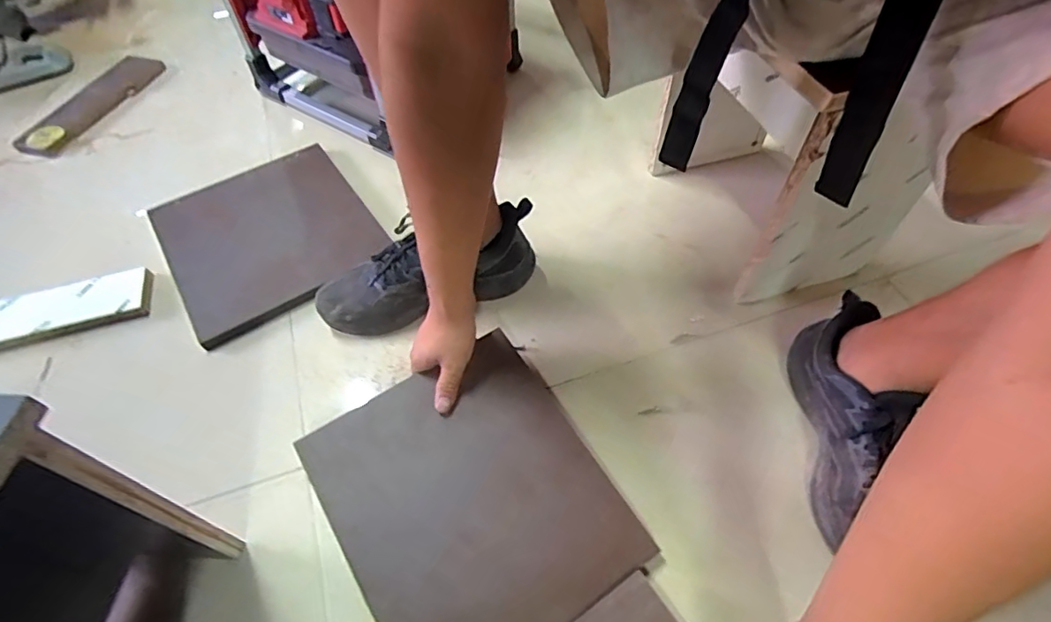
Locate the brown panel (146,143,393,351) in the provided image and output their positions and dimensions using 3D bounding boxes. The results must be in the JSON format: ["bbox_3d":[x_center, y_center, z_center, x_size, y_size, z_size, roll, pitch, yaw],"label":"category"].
[{"bbox_3d":[-0.389,-0.120,0.810,0.280,0.030,0.308,-30,59,-19],"label":"brown panel"}]

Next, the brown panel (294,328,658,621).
[{"bbox_3d":[-0.056,0.193,0.553,0.257,0.016,0.293,-30,65,-17],"label":"brown panel"}]

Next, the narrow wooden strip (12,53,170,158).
[{"bbox_3d":[-0.847,-0.418,1.045,0.120,0.018,0.319,8,54,7],"label":"narrow wooden strip"}]

